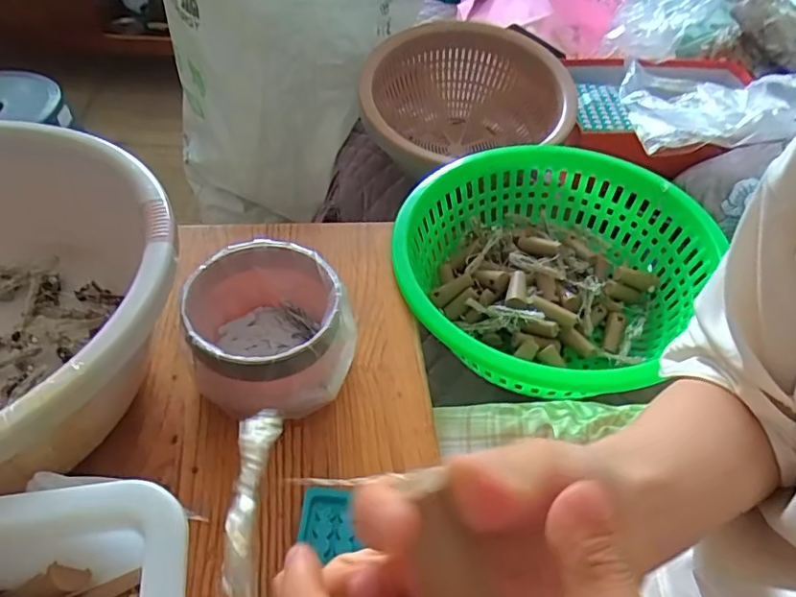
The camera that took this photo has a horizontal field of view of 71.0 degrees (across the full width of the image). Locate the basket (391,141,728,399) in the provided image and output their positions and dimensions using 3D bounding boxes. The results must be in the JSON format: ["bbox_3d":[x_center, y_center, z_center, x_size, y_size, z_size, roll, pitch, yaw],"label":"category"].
[{"bbox_3d":[0.148,-0.033,0.599,0.287,0.120,0.311,3,47,-3],"label":"basket"}]

